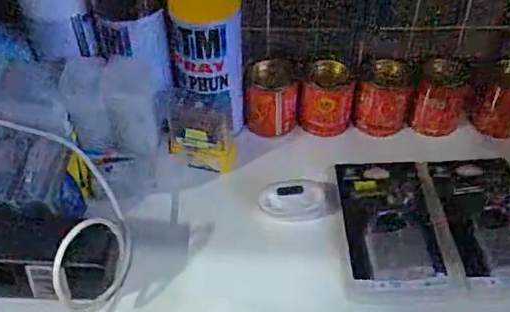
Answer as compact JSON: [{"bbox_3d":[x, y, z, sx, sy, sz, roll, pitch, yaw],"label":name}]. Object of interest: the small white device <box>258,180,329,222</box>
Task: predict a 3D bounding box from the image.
[{"bbox_3d":[0.037,0.040,0.539,0.062,0.009,0.042,-8,43,-8],"label":"small white device"}]

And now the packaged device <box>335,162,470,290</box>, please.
[{"bbox_3d":[0.128,0.057,0.524,0.092,0.009,0.139,-2,42,-1],"label":"packaged device"}]

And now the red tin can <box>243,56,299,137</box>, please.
[{"bbox_3d":[0.017,-0.059,0.603,0.052,0.063,0.048,-1,42,1],"label":"red tin can"}]

